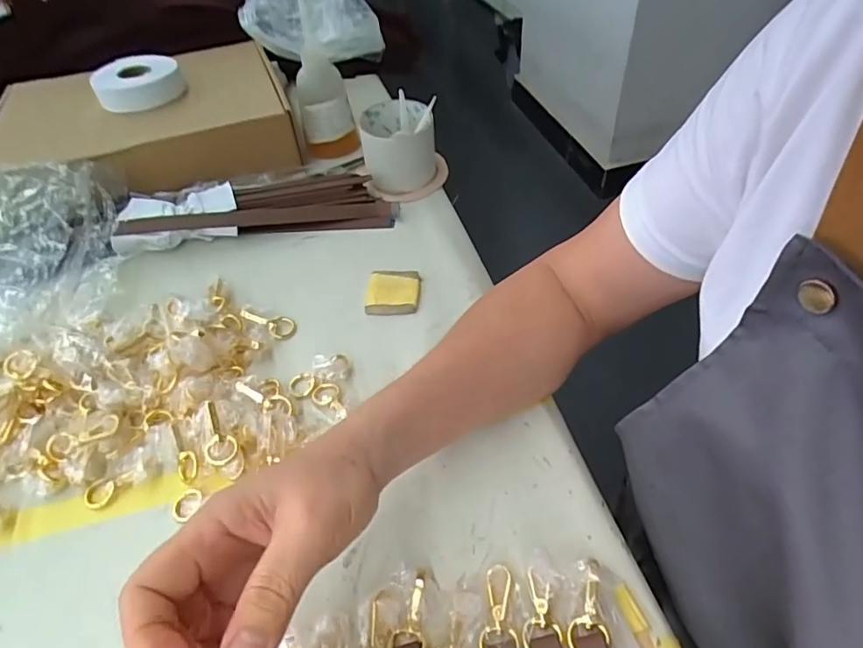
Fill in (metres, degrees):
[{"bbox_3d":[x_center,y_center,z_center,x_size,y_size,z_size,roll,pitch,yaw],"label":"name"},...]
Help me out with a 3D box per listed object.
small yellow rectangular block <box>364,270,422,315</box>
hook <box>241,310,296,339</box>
[{"bbox_3d":[-0.035,-0.030,0.487,0.048,0.013,0.049,-1,47,6],"label":"small yellow rectangular block"},{"bbox_3d":[-0.143,-0.002,0.466,0.048,0.011,0.022,21,49,-3],"label":"hook"}]

